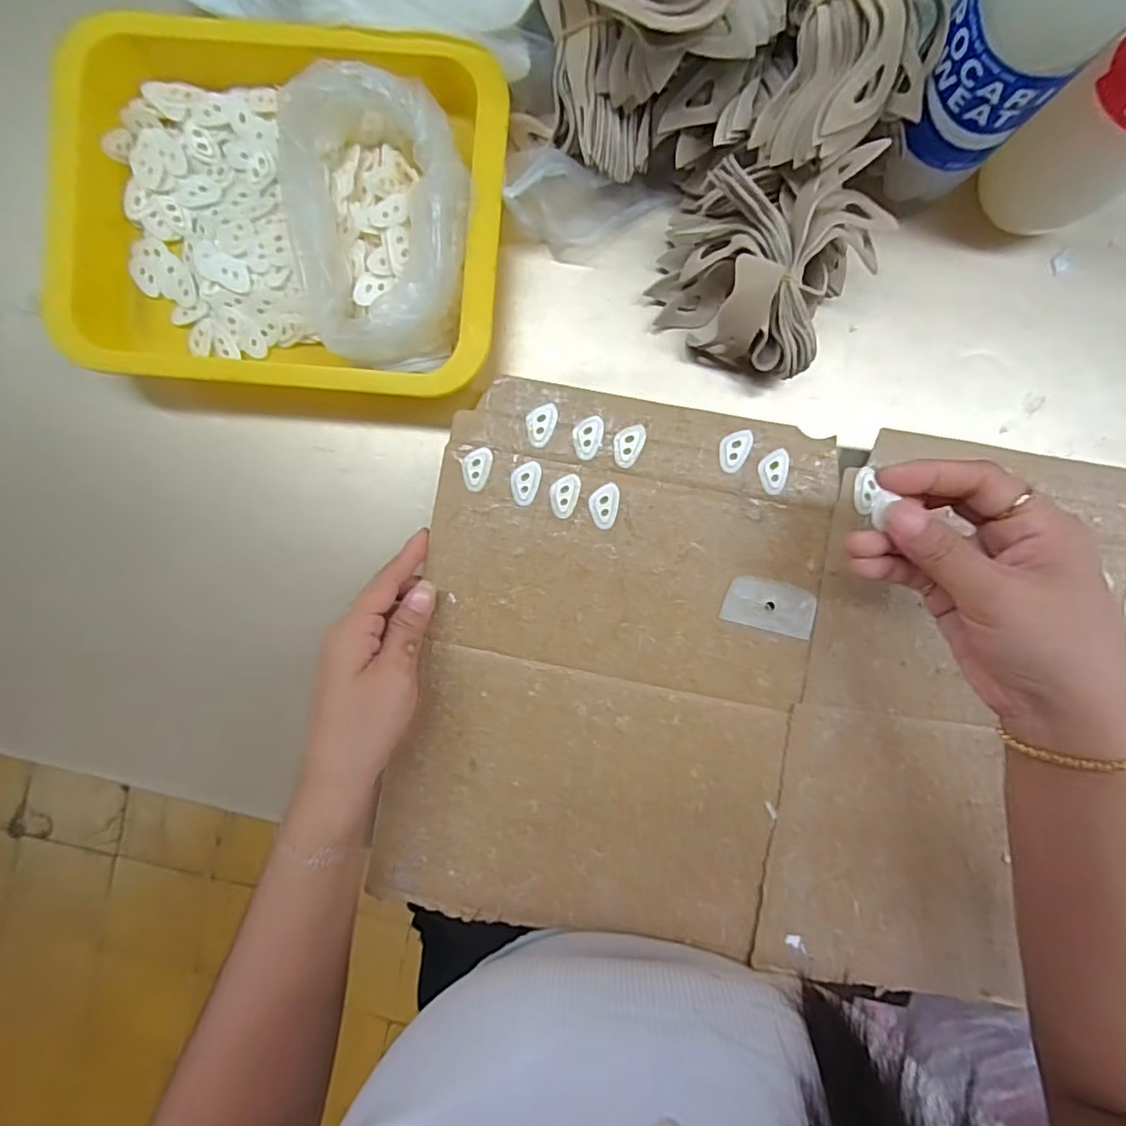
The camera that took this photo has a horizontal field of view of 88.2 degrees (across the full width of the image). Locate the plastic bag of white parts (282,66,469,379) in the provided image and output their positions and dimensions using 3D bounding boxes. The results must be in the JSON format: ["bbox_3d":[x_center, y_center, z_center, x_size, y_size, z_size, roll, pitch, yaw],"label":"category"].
[{"bbox_3d":[-0.102,-0.190,0.332,0.099,0.054,0.155,-7,93,3],"label":"plastic bag of white parts"}]

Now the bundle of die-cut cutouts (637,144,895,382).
[{"bbox_3d":[0.112,-0.171,0.328,0.108,0.061,0.100,27,94,0],"label":"bundle of die-cut cutouts"}]

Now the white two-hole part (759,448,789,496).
[{"bbox_3d":[0.120,-0.053,0.332,0.016,0.004,0.026,11,93,0],"label":"white two-hole part"}]

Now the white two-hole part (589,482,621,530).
[{"bbox_3d":[0.024,-0.034,0.336,0.017,0.004,0.026,14,93,0],"label":"white two-hole part"}]

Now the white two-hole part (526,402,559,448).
[{"bbox_3d":[-0.013,-0.081,0.337,0.017,0.004,0.026,22,93,0],"label":"white two-hole part"}]

